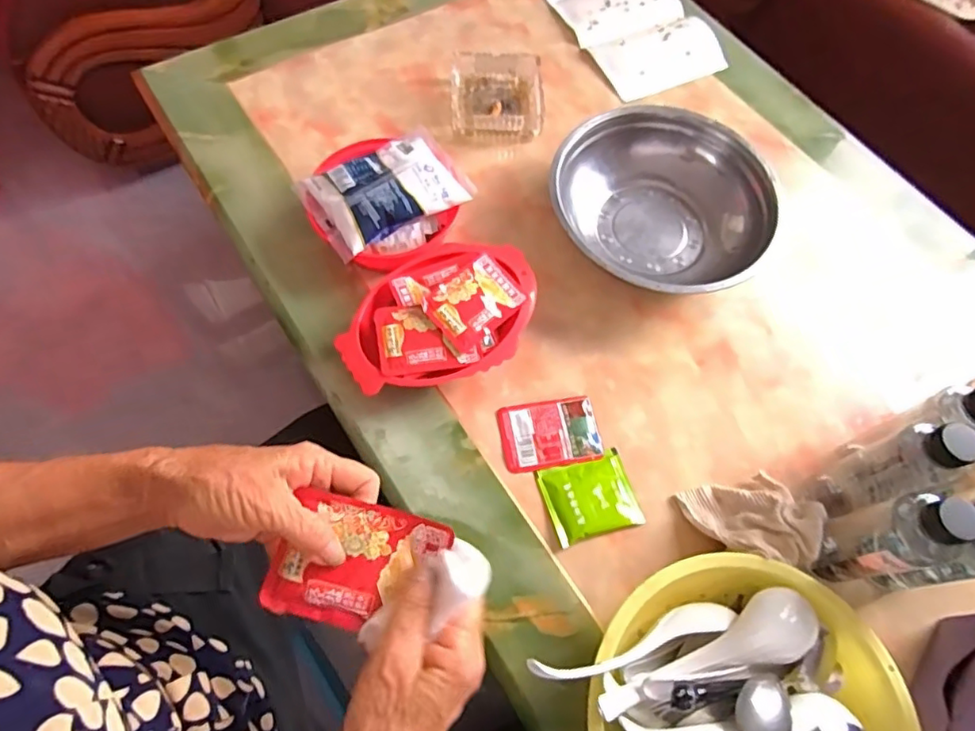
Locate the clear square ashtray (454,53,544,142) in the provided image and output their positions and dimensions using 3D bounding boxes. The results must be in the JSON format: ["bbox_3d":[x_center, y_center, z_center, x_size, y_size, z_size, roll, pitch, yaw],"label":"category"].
[{"bbox_3d":[0.012,-0.355,0.783,0.116,0.036,0.131,0,64,-3],"label":"clear square ashtray"}]

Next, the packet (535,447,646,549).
[{"bbox_3d":[0.101,0.127,0.571,0.087,0.010,0.075,-15,66,-10],"label":"packet"}]

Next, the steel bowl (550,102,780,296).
[{"bbox_3d":[0.192,-0.183,0.680,0.237,0.086,0.231,1,64,-2],"label":"steel bowl"}]

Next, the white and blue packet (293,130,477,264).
[{"bbox_3d":[-0.111,-0.199,0.648,0.167,0.034,0.111,-28,70,-15],"label":"white and blue packet"}]

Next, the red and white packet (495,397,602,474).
[{"bbox_3d":[0.064,0.070,0.601,0.098,0.007,0.069,-7,65,-6],"label":"red and white packet"}]

